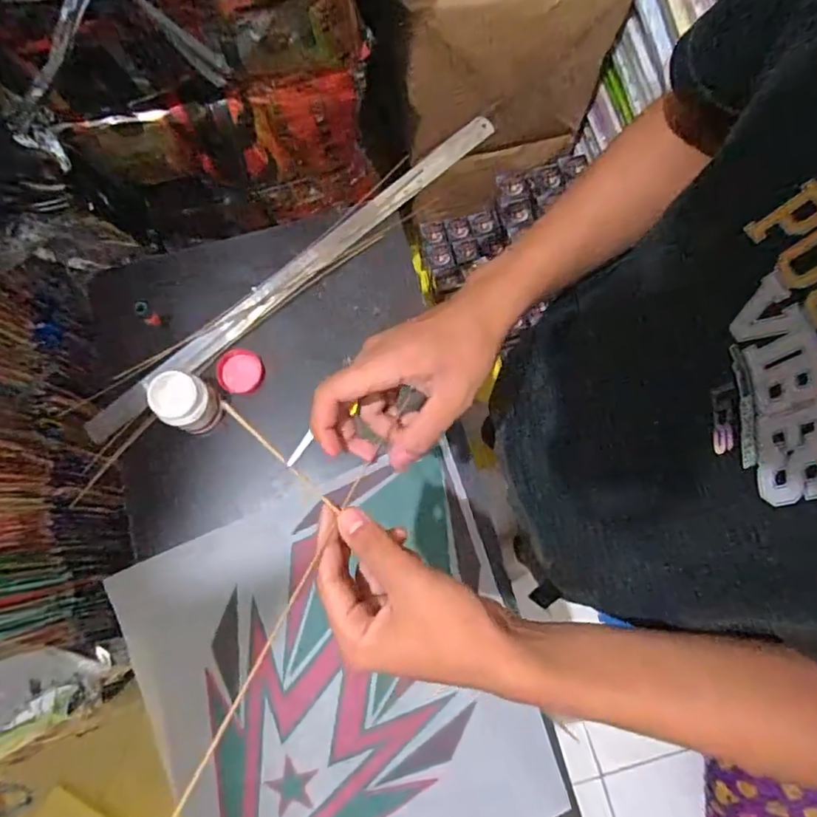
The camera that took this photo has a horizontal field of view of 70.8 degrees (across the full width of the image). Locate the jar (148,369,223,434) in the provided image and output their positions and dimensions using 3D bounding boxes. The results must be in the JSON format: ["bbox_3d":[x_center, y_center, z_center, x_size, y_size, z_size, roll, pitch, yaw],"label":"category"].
[{"bbox_3d":[-0.242,-0.005,0.638,0.056,0.085,0.055,0,78,1],"label":"jar"}]

